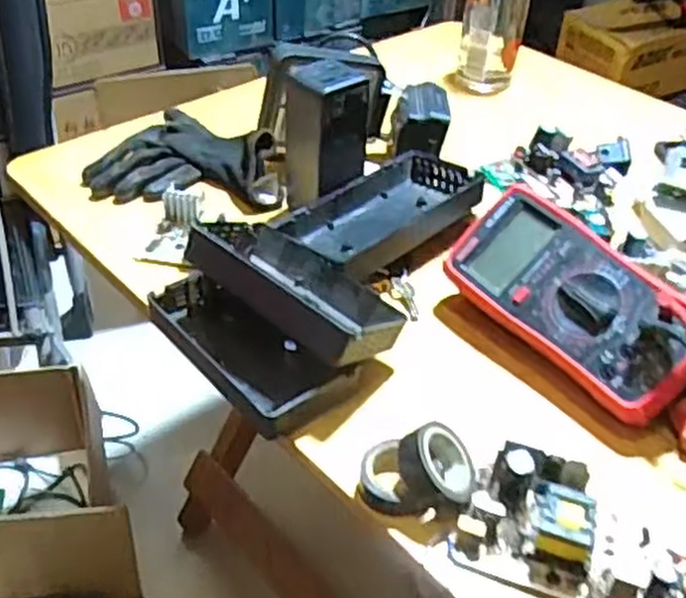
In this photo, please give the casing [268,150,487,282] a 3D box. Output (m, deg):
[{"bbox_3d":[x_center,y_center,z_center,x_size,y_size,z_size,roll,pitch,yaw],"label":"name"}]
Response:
[{"bbox_3d":[0.033,-0.075,0.634,0.180,0.032,0.089,-31,50,-34],"label":"casing"}]

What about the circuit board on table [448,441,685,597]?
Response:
[{"bbox_3d":[0.130,0.126,0.422,0.119,0.033,0.072,16,42,15],"label":"circuit board on table"}]

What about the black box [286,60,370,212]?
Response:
[{"bbox_3d":[-0.015,-0.136,0.641,0.056,0.121,0.061,-21,45,-26],"label":"black box"}]

